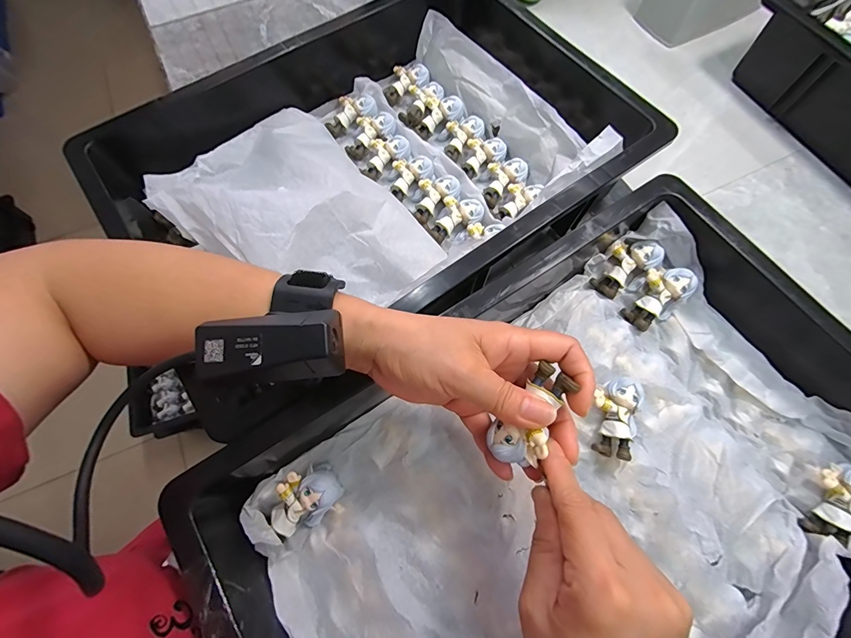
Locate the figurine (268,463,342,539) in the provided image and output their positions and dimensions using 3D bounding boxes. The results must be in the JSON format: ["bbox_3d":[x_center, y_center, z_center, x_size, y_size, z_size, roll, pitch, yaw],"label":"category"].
[{"bbox_3d":[-0.088,0.131,0.272,0.052,0.026,0.036,-36,73,-12],"label":"figurine"}]

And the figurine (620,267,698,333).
[{"bbox_3d":[0.199,-0.019,0.323,0.056,0.027,0.038,-38,73,-12],"label":"figurine"}]

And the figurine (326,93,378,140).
[{"bbox_3d":[-0.087,-0.236,0.430,0.062,0.017,0.042,-35,74,3],"label":"figurine"}]

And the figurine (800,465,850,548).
[{"bbox_3d":[0.297,0.130,0.268,0.034,0.022,0.060,37,93,12],"label":"figurine"}]

